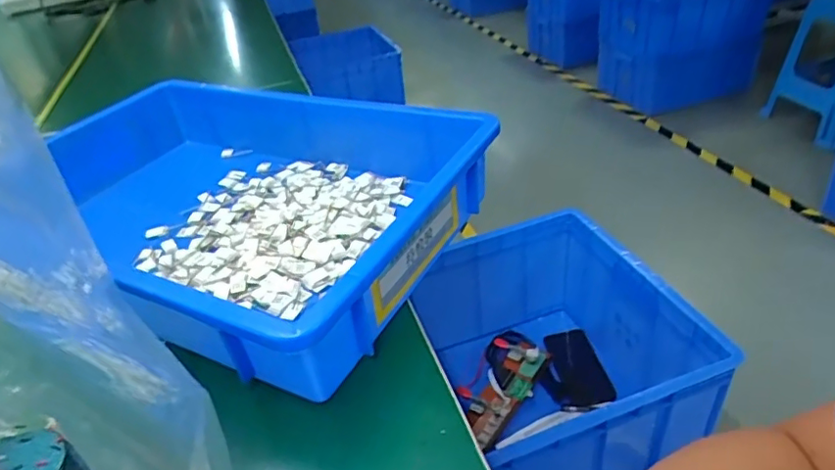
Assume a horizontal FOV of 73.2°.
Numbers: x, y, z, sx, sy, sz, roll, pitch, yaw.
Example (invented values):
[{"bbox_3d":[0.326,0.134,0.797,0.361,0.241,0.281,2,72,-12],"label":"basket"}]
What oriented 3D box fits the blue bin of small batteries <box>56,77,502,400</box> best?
[{"bbox_3d":[-0.170,-0.041,0.511,0.412,0.083,0.299,14,40,27],"label":"blue bin of small batteries"}]

